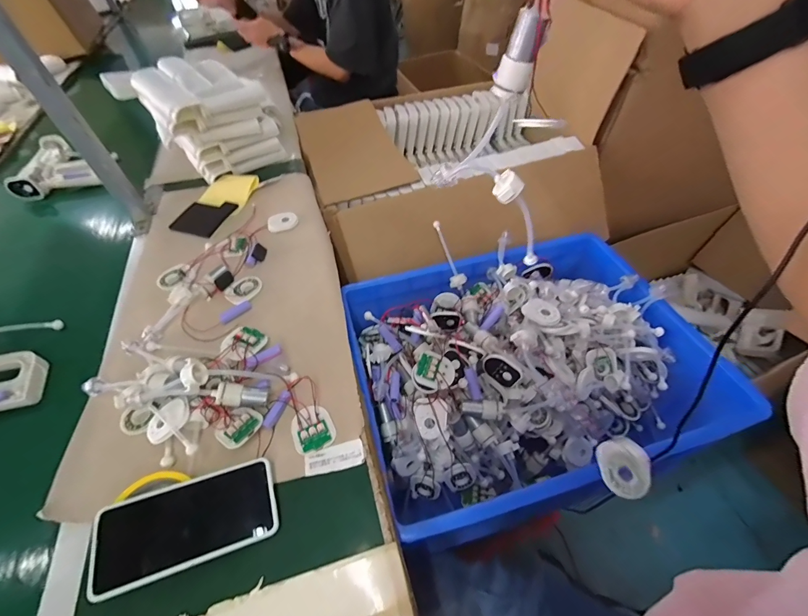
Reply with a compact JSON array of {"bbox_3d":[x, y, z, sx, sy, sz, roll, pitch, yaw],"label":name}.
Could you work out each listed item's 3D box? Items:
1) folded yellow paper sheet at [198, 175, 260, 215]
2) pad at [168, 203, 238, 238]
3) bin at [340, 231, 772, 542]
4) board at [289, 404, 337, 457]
[{"bbox_3d":[-0.372,-0.249,0.761,0.102,0.021,0.101,13,53,11],"label":"folded yellow paper sheet"},{"bbox_3d":[-0.403,-0.182,0.721,0.101,0.009,0.099,12,53,10],"label":"pad"},{"bbox_3d":[0.192,0.111,0.643,0.521,0.243,0.418,-12,52,-7],"label":"bin"},{"bbox_3d":[-0.115,0.151,0.449,0.051,0.012,0.054,-25,55,-18],"label":"board"}]

